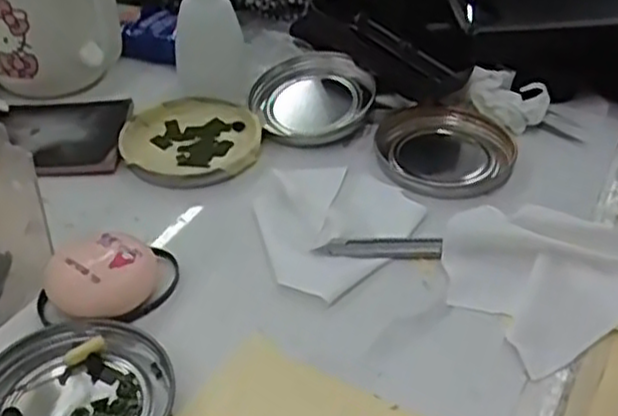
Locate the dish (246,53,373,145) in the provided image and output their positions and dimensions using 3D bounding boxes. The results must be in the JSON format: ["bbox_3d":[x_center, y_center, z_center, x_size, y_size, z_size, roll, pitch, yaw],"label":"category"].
[{"bbox_3d":[0.002,-0.074,0.463,0.073,0.020,0.082,-12,41,-14],"label":"dish"}]

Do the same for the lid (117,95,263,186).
[{"bbox_3d":[-0.069,-0.038,0.438,0.079,0.012,0.081,0,40,0],"label":"lid"}]

